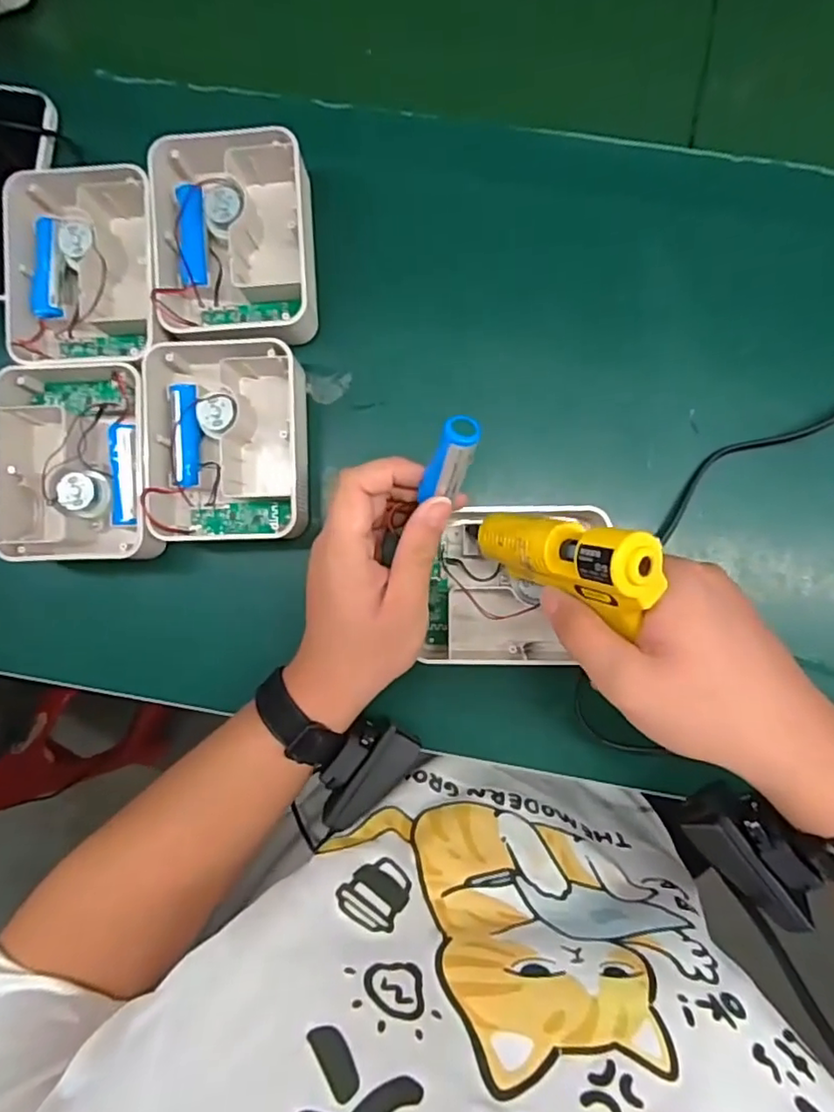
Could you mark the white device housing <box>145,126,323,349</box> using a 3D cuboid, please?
[{"bbox_3d":[-0.121,-0.209,0.402,0.098,0.046,0.130,-2,89,3],"label":"white device housing"}]

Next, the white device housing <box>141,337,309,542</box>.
[{"bbox_3d":[-0.127,-0.079,0.400,0.101,0.047,0.135,-2,89,3],"label":"white device housing"}]

